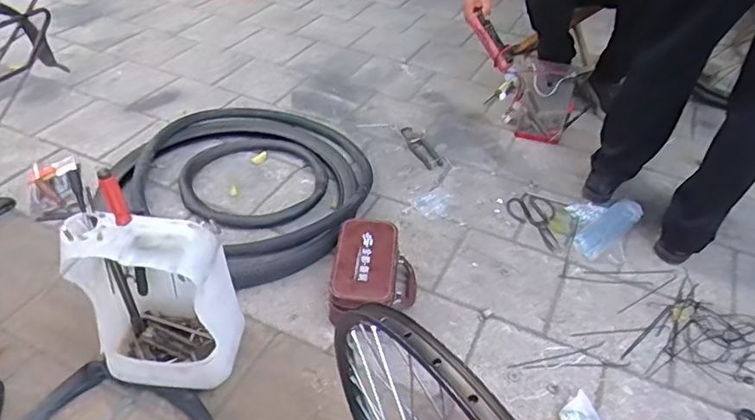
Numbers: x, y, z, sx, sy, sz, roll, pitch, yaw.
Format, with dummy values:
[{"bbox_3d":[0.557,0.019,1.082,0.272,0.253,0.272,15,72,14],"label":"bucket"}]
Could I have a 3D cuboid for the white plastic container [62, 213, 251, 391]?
[{"bbox_3d":[-0.376,0.156,0.962,0.240,0.340,0.172,6,43,1],"label":"white plastic container"}]

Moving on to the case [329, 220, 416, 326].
[{"bbox_3d":[-0.004,0.132,1.193,0.177,0.102,0.228,7,43,2],"label":"case"}]

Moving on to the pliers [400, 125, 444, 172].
[{"bbox_3d":[0.123,-0.188,1.642,0.058,0.017,0.201,-15,44,-22],"label":"pliers"}]

